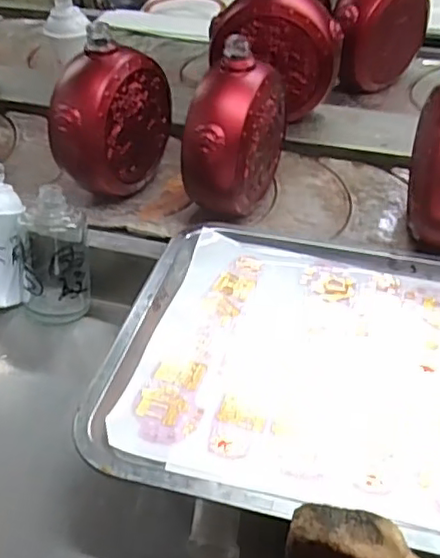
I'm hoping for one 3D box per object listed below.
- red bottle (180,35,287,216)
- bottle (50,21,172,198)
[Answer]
[{"bbox_3d":[0.013,-0.125,0.565,0.070,0.148,0.119,19,46,20],"label":"red bottle"},{"bbox_3d":[-0.107,-0.153,0.599,0.061,0.146,0.127,19,46,21],"label":"bottle"}]

